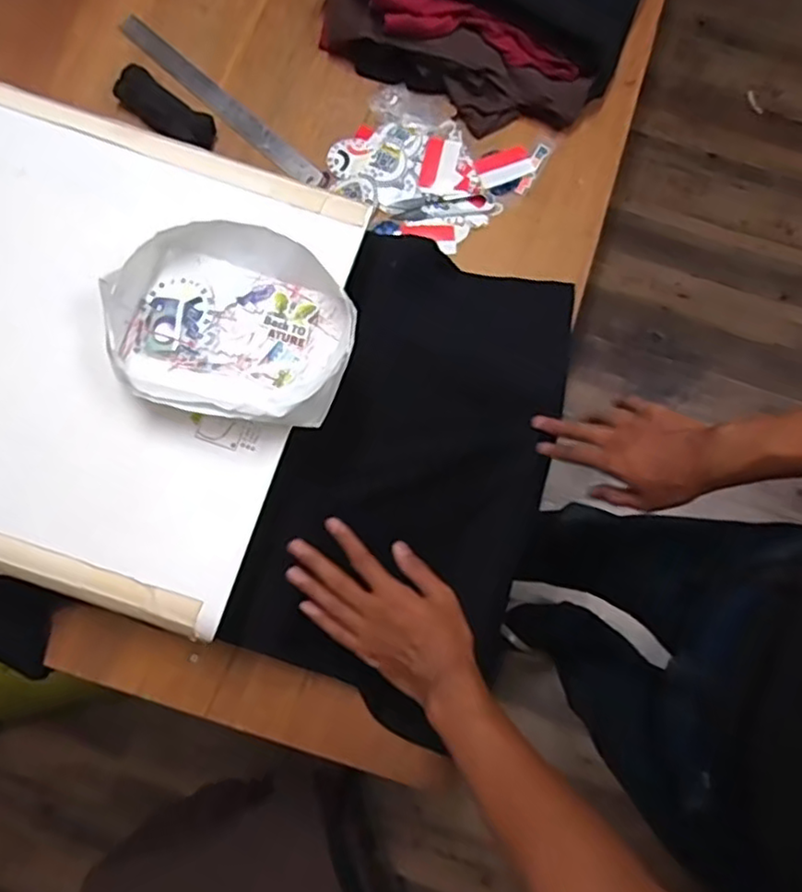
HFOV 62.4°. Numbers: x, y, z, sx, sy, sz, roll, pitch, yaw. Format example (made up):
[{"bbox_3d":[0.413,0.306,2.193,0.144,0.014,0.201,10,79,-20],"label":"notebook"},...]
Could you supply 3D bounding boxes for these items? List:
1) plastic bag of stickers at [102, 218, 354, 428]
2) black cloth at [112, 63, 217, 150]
[{"bbox_3d":[-0.135,-0.098,0.538,0.194,0.048,0.159,10,78,0],"label":"plastic bag of stickers"},{"bbox_3d":[-0.271,-0.387,0.766,0.132,0.031,0.045,38,80,6],"label":"black cloth"}]

